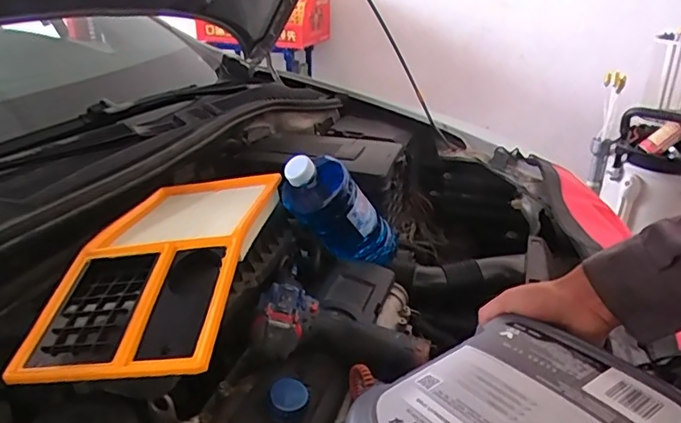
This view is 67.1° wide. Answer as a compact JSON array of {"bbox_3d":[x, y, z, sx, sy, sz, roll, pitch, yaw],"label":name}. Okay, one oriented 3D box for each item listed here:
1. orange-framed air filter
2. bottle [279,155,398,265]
[{"bbox_3d":[-0.194,0.044,0.593,0.189,0.063,0.365,3,26,3],"label":"orange-framed air filter"},{"bbox_3d":[0.004,0.006,0.774,0.103,0.246,0.079,-48,37,-4],"label":"bottle"}]

